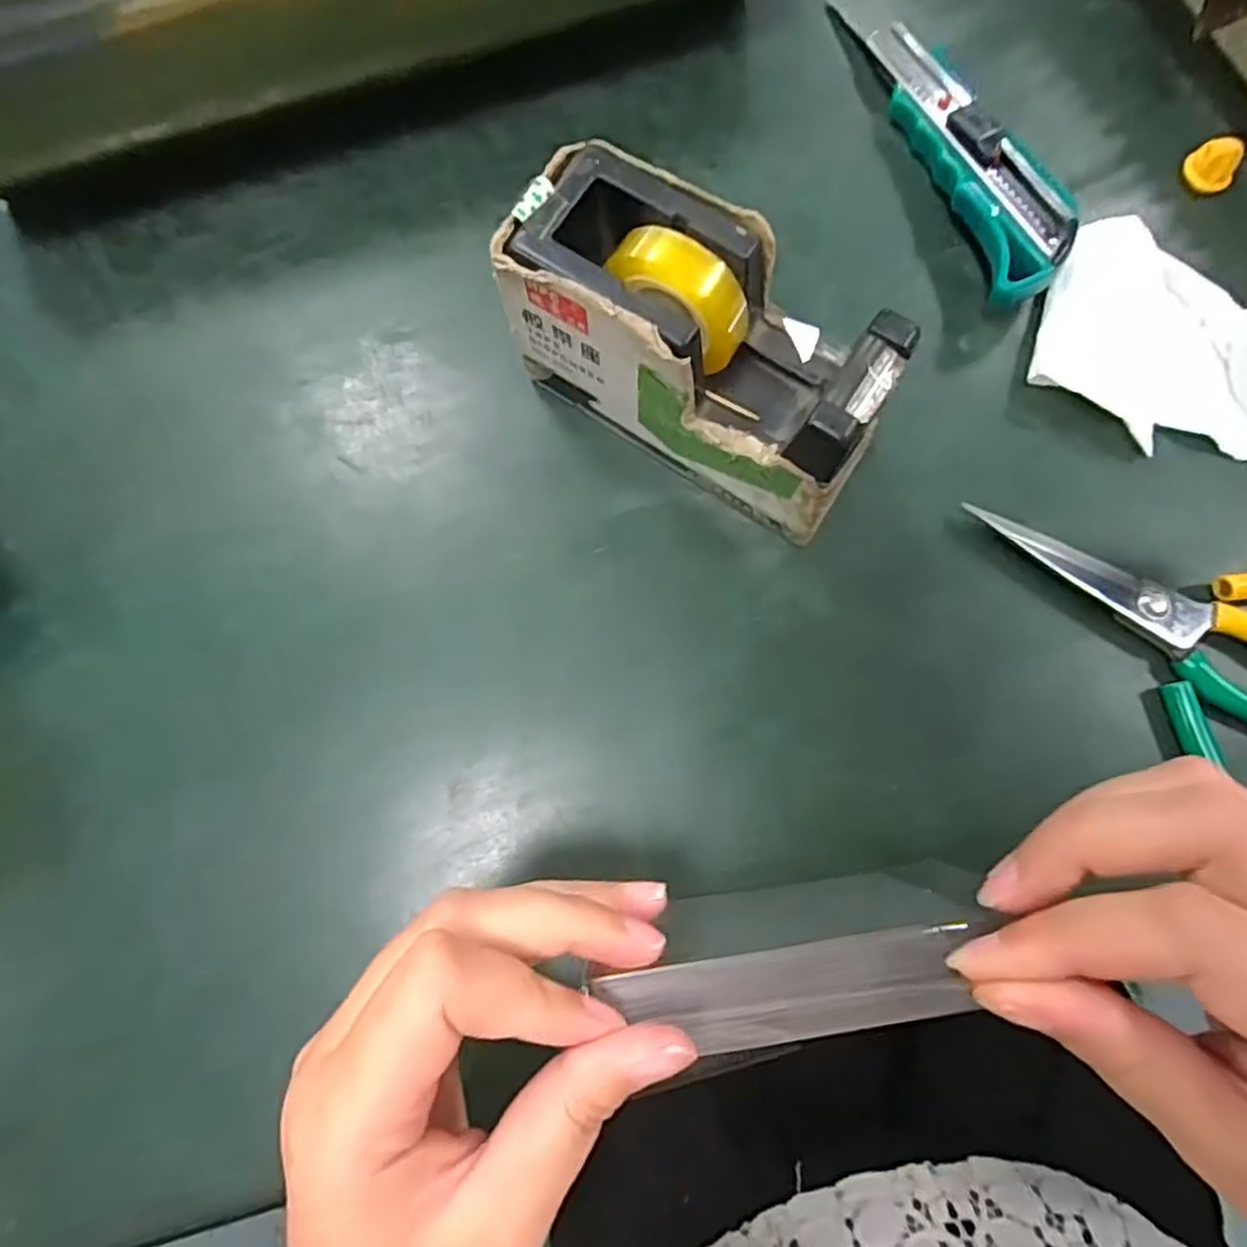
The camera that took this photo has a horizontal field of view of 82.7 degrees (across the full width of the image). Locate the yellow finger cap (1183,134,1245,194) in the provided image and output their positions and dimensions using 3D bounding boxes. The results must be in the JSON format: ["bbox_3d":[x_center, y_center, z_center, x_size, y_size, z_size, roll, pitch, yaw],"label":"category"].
[{"bbox_3d":[0.258,-0.200,0.310,0.021,0.022,0.010,43,82,9],"label":"yellow finger cap"}]

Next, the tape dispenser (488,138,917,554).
[{"bbox_3d":[0.028,-0.095,0.254,0.135,0.082,0.061,31,80,7],"label":"tape dispenser"}]

